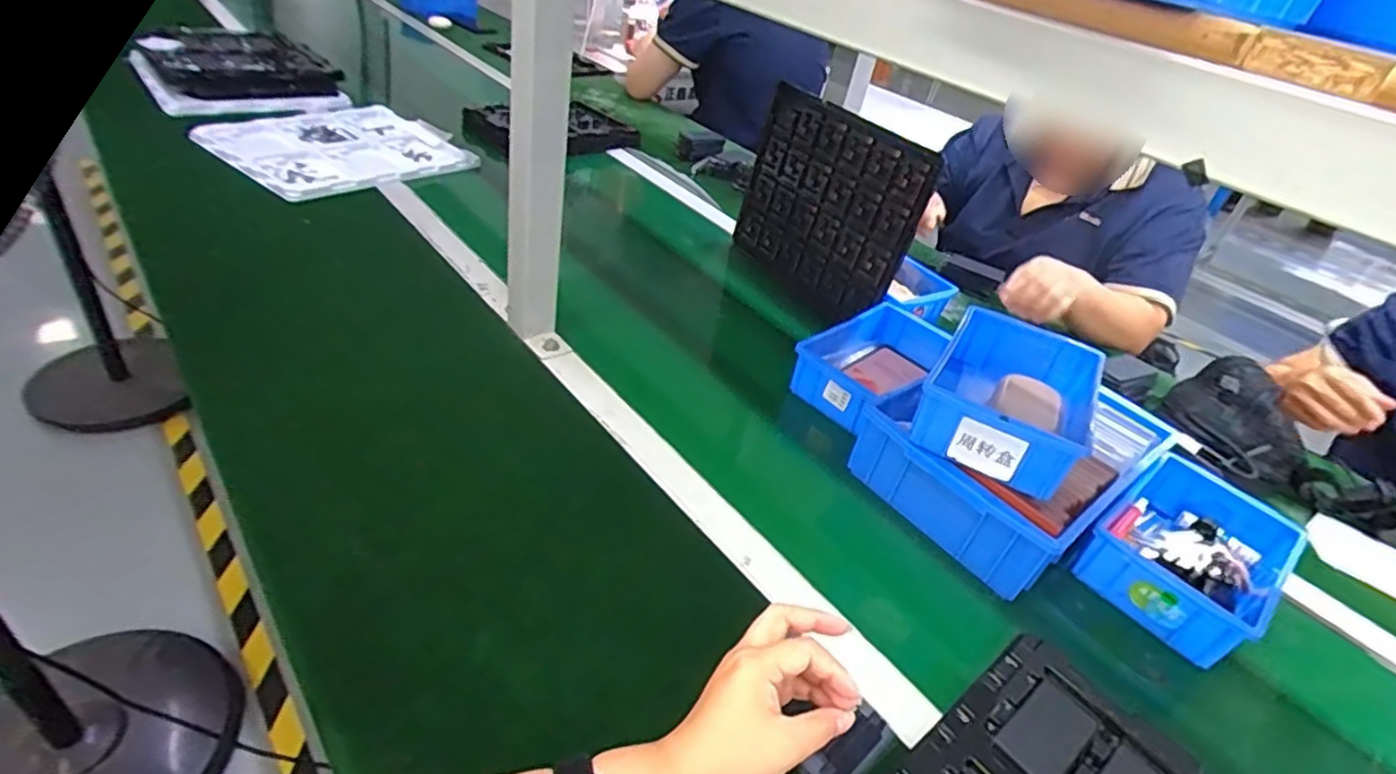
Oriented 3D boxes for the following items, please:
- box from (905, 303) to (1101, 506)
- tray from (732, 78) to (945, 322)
[{"bbox_3d":[0.288,0.008,0.628,0.129,0.061,0.195,27,39,19],"label":"box"},{"bbox_3d":[0.170,-0.247,0.930,0.020,0.251,0.291,-11,41,-38],"label":"tray"}]

